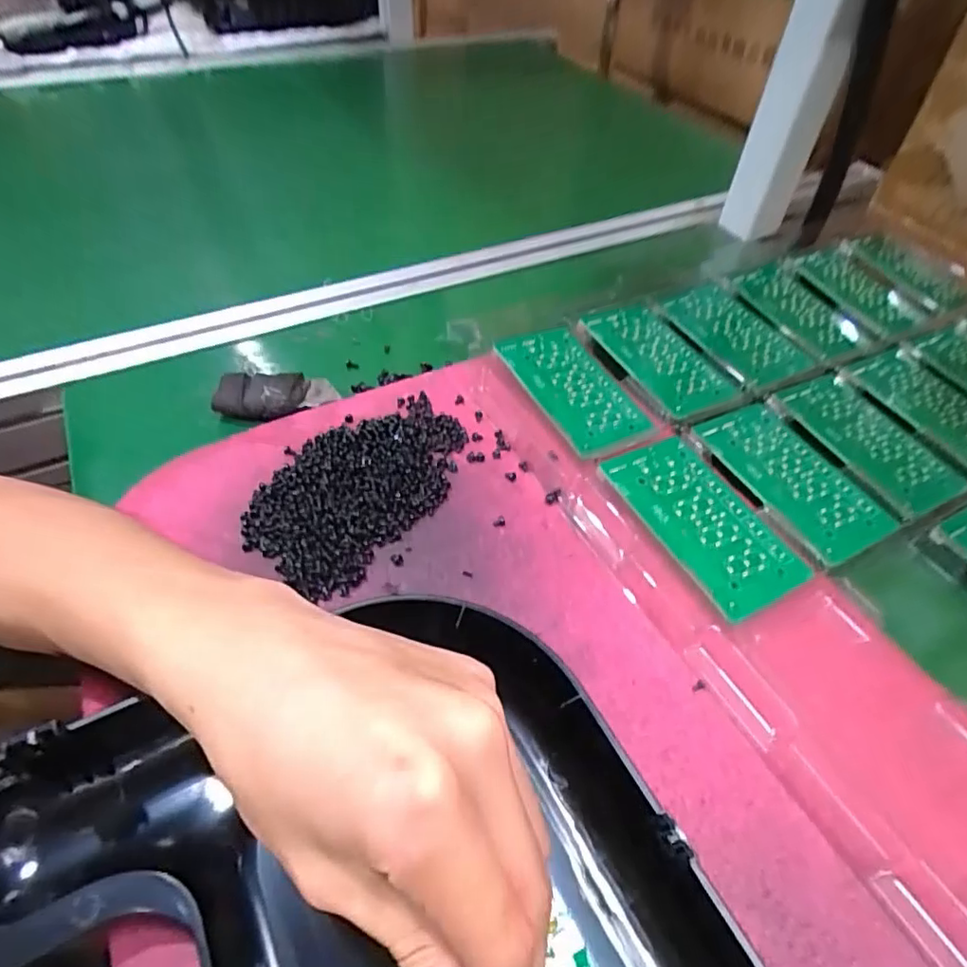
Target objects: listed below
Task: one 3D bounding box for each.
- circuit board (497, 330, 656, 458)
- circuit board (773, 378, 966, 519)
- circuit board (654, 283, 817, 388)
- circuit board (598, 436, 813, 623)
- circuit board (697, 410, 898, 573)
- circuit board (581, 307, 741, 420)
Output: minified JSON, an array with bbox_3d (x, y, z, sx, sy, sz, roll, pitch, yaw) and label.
[{"bbox_3d":[0.057,-0.059,0.375,0.056,0.008,0.102,-20,56,-21],"label":"circuit board"},{"bbox_3d":[0.236,-0.026,0.369,0.059,0.004,0.102,-20,53,-19],"label":"circuit board"},{"bbox_3d":[0.179,-0.106,0.433,0.060,0.007,0.097,-24,58,-19],"label":"circuit board"},{"bbox_3d":[0.114,0.018,0.315,0.057,0.006,0.104,-20,53,-19],"label":"circuit board"},{"bbox_3d":[0.173,-0.005,0.340,0.058,0.005,0.104,-22,54,-20],"label":"circuit board"},{"bbox_3d":[0.120,-0.087,0.406,0.062,0.007,0.101,-22,54,-20],"label":"circuit board"}]

